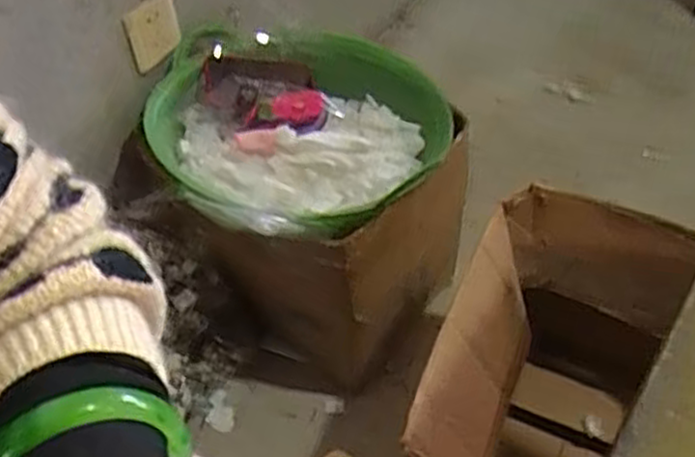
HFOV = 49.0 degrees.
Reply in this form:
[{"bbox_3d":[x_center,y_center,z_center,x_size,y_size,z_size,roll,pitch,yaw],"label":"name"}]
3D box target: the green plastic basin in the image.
[{"bbox_3d":[-0.070,-0.143,0.992,0.355,0.095,0.390,-1,49,1],"label":"green plastic basin"}]

